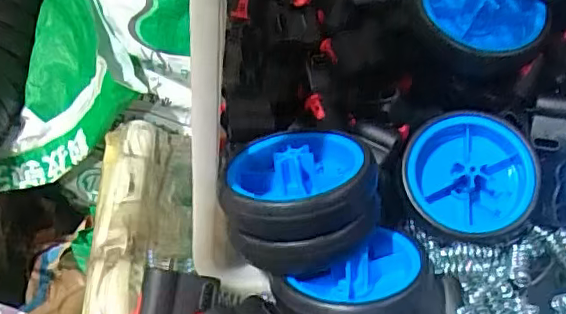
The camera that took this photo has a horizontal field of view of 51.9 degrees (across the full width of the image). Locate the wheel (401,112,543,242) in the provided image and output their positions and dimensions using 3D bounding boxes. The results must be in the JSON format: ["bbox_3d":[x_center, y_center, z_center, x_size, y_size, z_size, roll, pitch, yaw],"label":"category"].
[{"bbox_3d":[0.178,0.017,0.553,0.122,0.121,0.036,1,-10,5],"label":"wheel"}]

